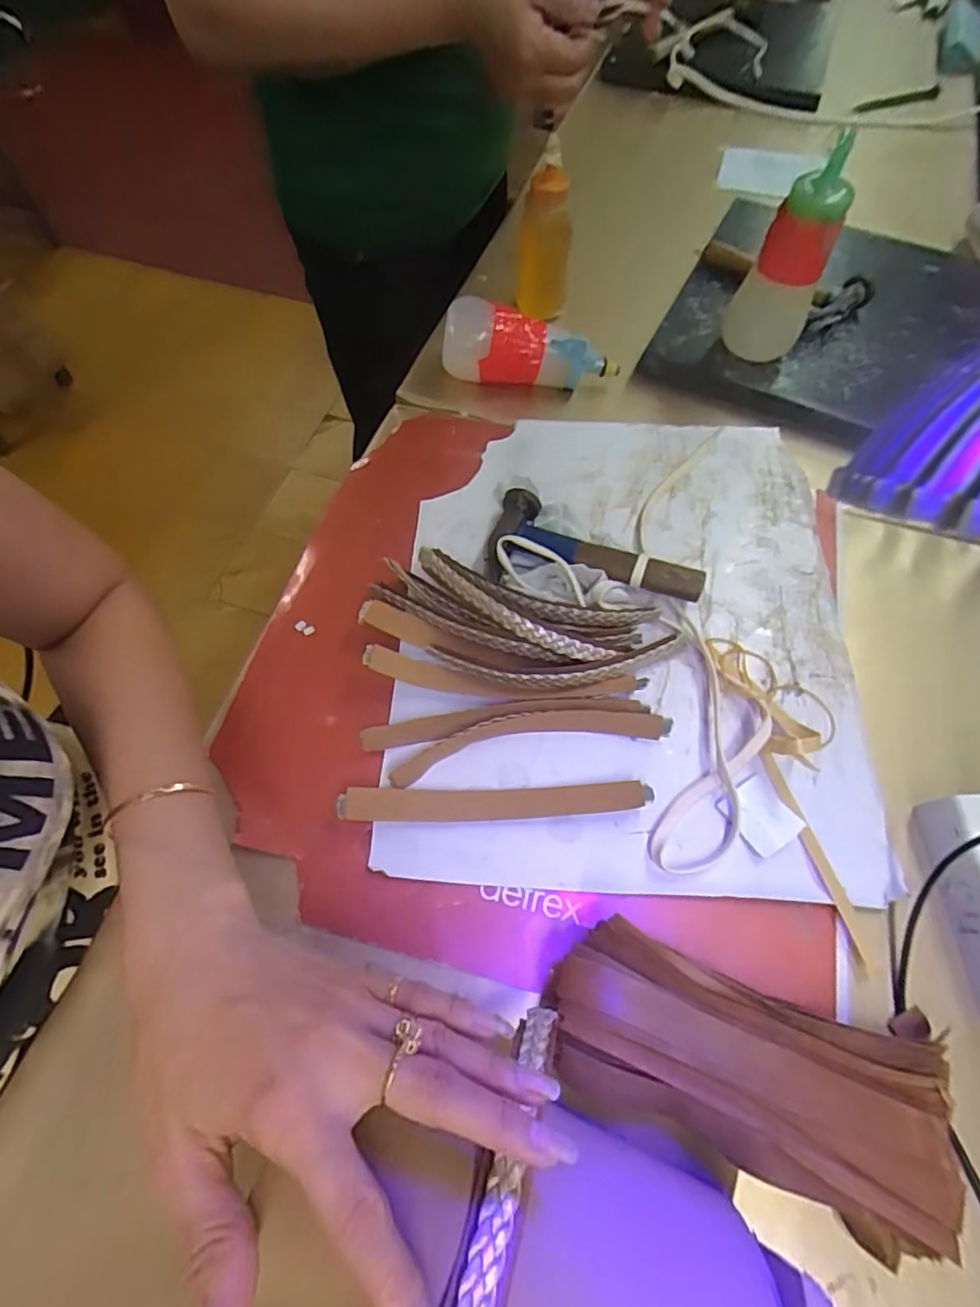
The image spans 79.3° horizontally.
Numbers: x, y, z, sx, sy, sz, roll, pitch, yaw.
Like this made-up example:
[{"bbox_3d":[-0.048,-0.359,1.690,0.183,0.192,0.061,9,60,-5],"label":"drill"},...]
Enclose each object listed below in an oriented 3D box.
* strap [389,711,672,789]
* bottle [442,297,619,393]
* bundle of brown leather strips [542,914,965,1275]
[{"bbox_3d":[0.026,0.056,0.386,0.181,0.017,0.029,-10,63,-5],"label":"strap"},{"bbox_3d":[0.036,-0.278,0.535,0.156,0.058,0.058,9,63,4],"label":"bottle"},{"bbox_3d":[0.122,0.206,0.294,0.195,0.045,0.100,17,64,8],"label":"bundle of brown leather strips"}]

